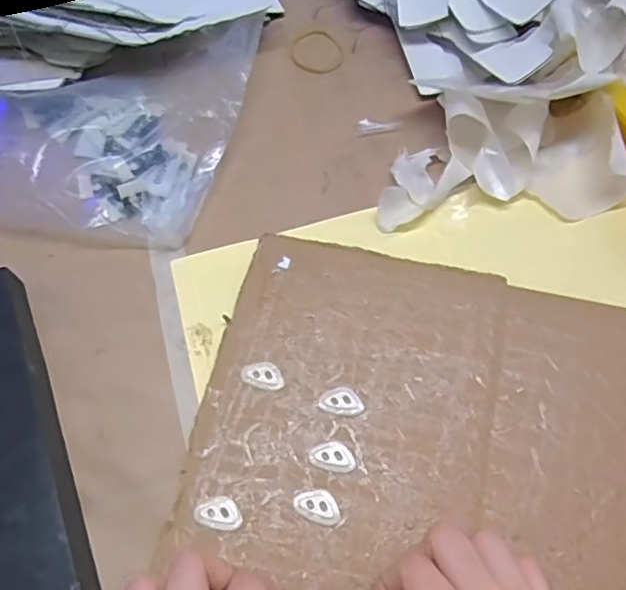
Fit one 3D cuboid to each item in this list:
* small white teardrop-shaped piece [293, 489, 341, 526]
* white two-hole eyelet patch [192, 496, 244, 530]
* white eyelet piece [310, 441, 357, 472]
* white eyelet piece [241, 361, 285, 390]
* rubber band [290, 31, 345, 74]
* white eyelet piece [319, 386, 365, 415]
[{"bbox_3d":[0.003,0.113,0.321,0.025,0.004,0.016,19,65,10],"label":"small white teardrop-shaped piece"},{"bbox_3d":[-0.050,0.116,0.320,0.026,0.004,0.017,19,65,10],"label":"white two-hole eyelet patch"},{"bbox_3d":[0.012,0.089,0.333,0.025,0.004,0.015,19,65,10],"label":"white eyelet piece"},{"bbox_3d":[-0.029,0.047,0.353,0.025,0.004,0.016,6,64,3],"label":"white eyelet piece"},{"bbox_3d":[0.003,-0.194,0.480,0.041,0.004,0.049,-32,68,-15],"label":"rubber band"},{"bbox_3d":[0.016,0.061,0.346,0.025,0.004,0.016,-2,63,0],"label":"white eyelet piece"}]

